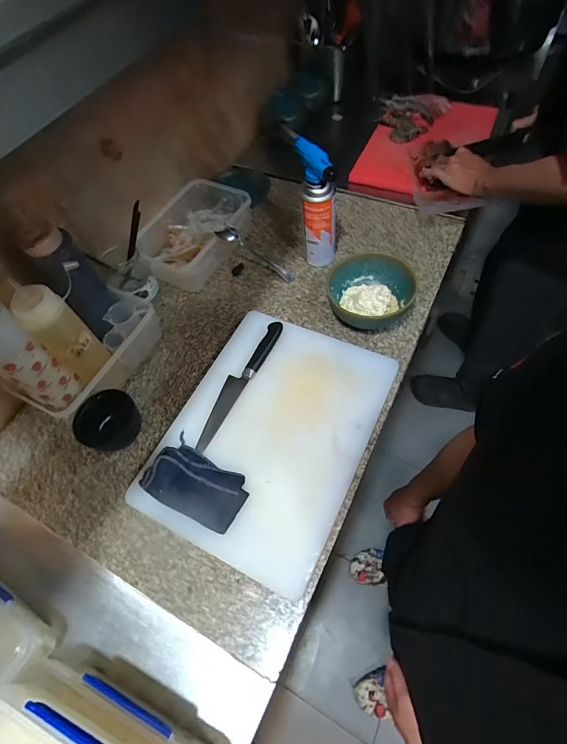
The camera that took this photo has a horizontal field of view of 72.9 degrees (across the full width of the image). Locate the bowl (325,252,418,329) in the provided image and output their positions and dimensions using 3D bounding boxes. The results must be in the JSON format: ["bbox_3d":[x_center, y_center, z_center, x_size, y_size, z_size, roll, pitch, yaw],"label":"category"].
[{"bbox_3d":[0.161,-0.140,0.712,0.163,0.072,0.151,-3,59,5],"label":"bowl"}]

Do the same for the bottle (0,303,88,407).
[{"bbox_3d":[-0.395,-0.022,0.571,0.072,0.215,0.072,20,62,15],"label":"bottle"}]

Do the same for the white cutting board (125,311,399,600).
[{"bbox_3d":[-0.021,0.088,0.619,0.293,0.018,0.400,23,63,15],"label":"white cutting board"}]

